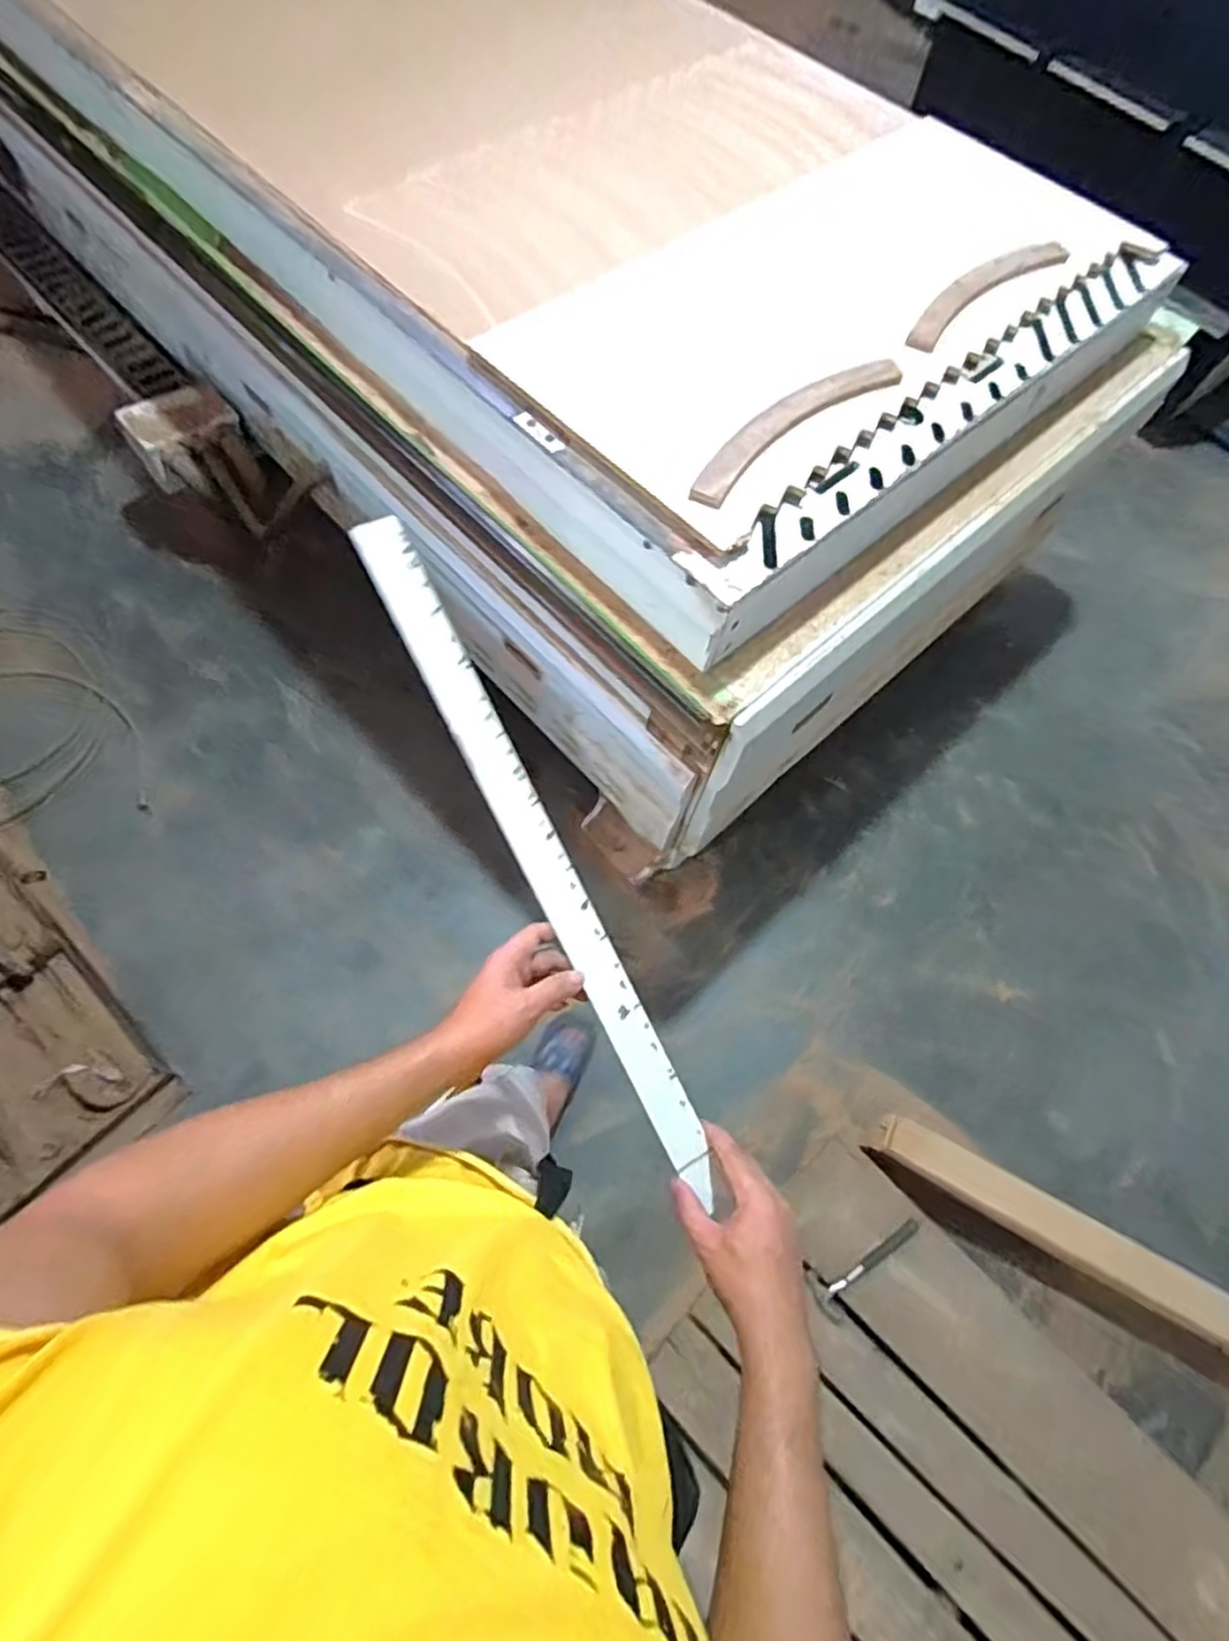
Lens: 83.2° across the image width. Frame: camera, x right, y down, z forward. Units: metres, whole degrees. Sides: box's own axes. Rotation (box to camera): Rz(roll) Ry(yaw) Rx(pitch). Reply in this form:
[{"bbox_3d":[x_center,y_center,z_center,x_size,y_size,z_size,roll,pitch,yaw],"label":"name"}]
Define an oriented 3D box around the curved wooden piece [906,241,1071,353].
[{"bbox_3d":[0.620,-0.901,1.172,0.375,0.022,0.082,-38,73,-17],"label":"curved wooden piece"}]

